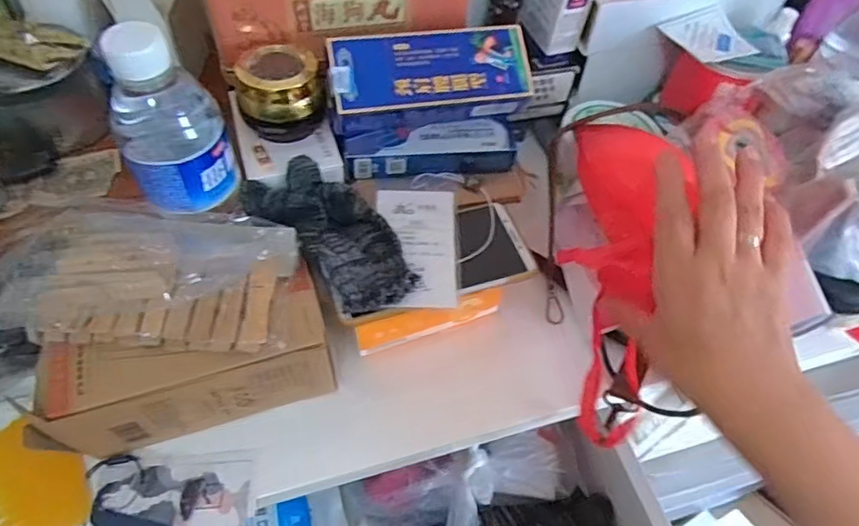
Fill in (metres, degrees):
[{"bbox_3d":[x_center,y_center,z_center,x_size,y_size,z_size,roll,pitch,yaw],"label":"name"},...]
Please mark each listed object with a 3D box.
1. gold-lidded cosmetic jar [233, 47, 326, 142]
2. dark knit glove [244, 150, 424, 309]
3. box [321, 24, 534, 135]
[{"bbox_3d":[-0.113,-0.132,0.441,0.064,0.053,0.058,-9,56,-9],"label":"gold-lidded cosmetic jar"},{"bbox_3d":[-0.065,-0.022,0.408,0.129,0.036,0.071,38,61,21],"label":"dark knit glove"},{"bbox_3d":[0.001,-0.145,0.447,0.152,0.025,0.066,-9,95,-12],"label":"box"}]

